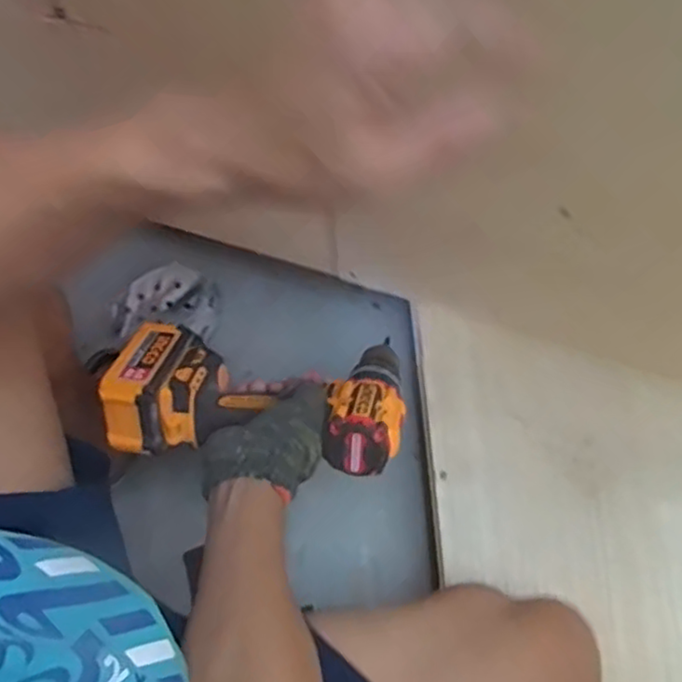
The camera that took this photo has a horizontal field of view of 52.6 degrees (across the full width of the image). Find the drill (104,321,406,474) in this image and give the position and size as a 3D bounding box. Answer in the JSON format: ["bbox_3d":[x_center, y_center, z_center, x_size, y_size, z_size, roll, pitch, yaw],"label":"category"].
[{"bbox_3d":[-0.074,0.051,0.638,0.260,0.080,0.145,6,39,2],"label":"drill"}]

